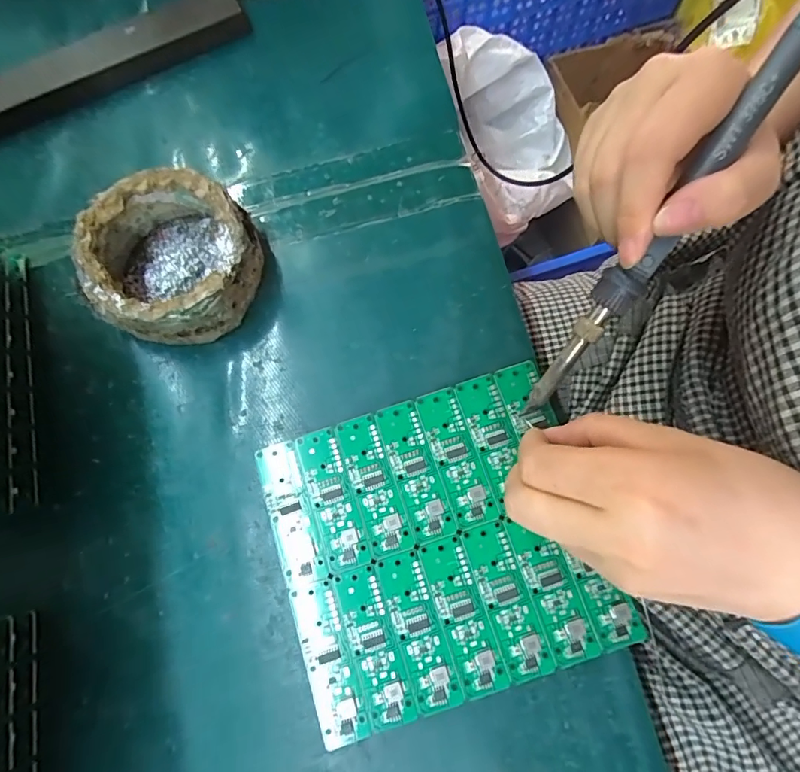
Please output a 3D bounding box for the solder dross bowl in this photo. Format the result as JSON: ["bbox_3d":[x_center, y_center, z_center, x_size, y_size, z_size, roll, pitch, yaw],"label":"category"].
[{"bbox_3d":[-0.122,-0.066,0.246,0.082,0.041,0.084,0,77,1],"label":"solder dross bowl"}]

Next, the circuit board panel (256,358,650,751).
[{"bbox_3d":[0.017,0.074,0.218,0.145,0.004,0.136,-18,77,-3],"label":"circuit board panel"}]

